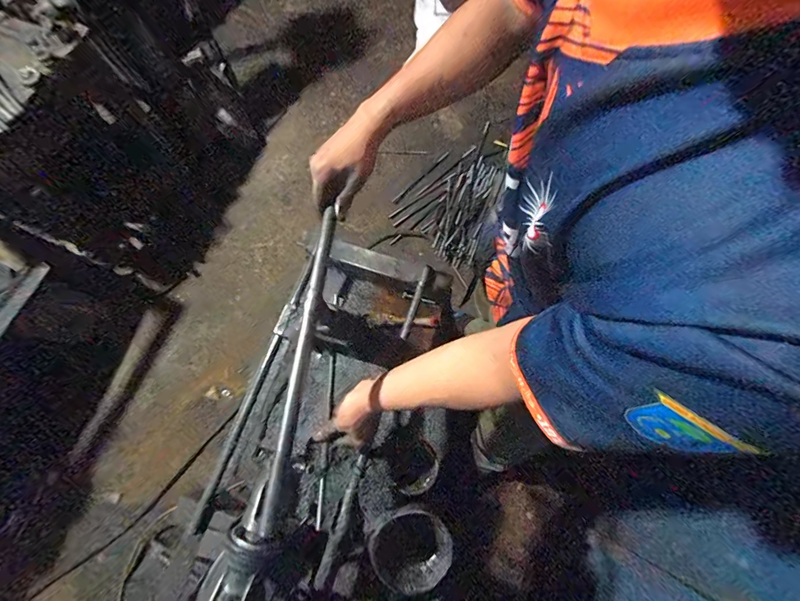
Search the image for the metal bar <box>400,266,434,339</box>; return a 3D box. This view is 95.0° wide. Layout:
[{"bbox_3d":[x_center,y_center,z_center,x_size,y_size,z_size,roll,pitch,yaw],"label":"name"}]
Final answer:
[{"bbox_3d":[0.029,0.003,0.648,0.016,0.018,0.136,21,76,5],"label":"metal bar"}]

